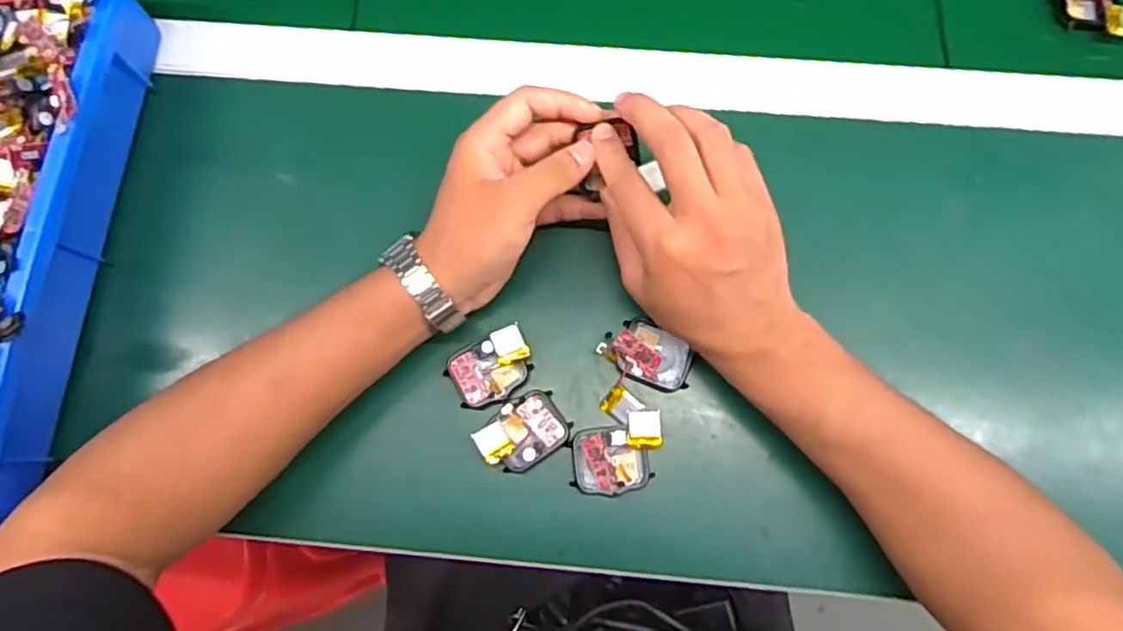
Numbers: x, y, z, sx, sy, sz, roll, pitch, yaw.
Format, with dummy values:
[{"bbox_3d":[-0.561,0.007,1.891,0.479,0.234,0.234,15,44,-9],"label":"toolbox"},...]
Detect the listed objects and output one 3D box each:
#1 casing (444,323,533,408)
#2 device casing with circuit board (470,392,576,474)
[{"bbox_3d":[-0.042,0.033,0.390,0.051,0.017,0.036,-28,79,-4],"label":"casing"},{"bbox_3d":[-0.022,0.071,0.383,0.050,0.023,0.036,-35,80,-5],"label":"device casing with circuit board"}]

